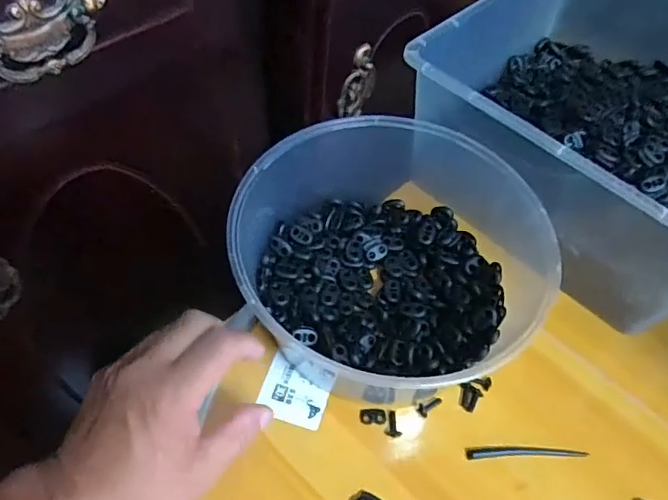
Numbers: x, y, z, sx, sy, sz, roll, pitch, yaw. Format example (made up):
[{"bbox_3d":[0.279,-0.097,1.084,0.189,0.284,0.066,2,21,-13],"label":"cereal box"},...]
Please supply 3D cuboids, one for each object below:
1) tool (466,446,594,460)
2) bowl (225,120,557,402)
[{"bbox_3d":[0.139,0.144,0.401,0.088,0.005,0.010,0,55,-2],"label":"tool"},{"bbox_3d":[0.035,-0.001,0.438,0.218,0.099,0.210,3,55,-4],"label":"bowl"}]

